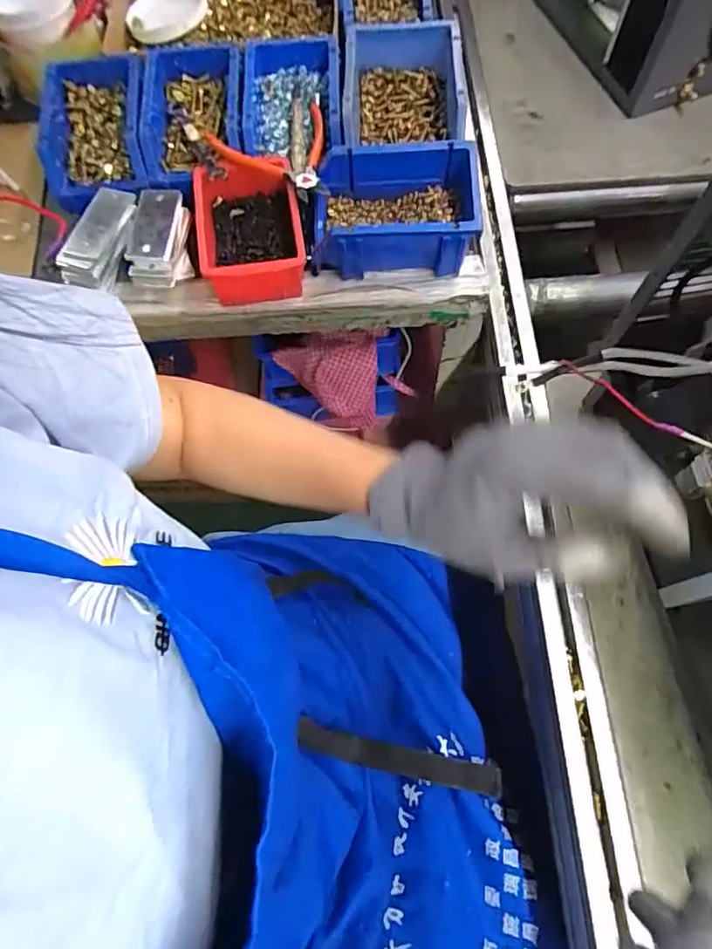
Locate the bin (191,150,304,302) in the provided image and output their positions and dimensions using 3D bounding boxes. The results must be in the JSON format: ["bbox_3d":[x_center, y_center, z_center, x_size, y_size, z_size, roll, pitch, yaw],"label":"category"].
[{"bbox_3d":[-0.106,-0.247,0.554,0.099,0.049,0.146,-9,70,-1],"label":"bin"}]

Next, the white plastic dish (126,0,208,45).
[{"bbox_3d":[-0.237,-0.562,0.678,0.096,0.025,0.094,-1,70,2],"label":"white plastic dish"}]

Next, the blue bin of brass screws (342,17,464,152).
[{"bbox_3d":[0.050,-0.400,0.587,0.121,0.060,0.179,1,70,3],"label":"blue bin of brass screws"}]

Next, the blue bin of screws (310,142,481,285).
[{"bbox_3d":[0.037,-0.256,0.545,0.159,0.076,0.100,1,70,3],"label":"blue bin of screws"}]

